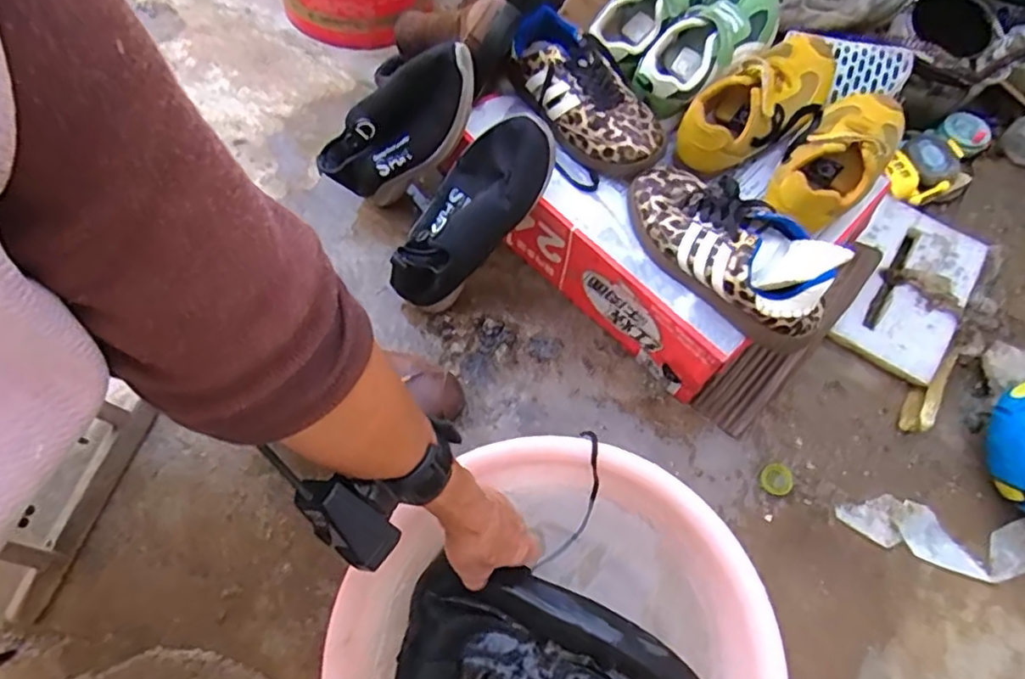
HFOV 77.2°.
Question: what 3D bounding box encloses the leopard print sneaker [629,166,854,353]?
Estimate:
[{"bbox_3d":[0.207,-0.096,0.615,0.105,0.071,0.229,-40,71,-15],"label":"leopard print sneaker"}]

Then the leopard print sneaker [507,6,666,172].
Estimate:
[{"bbox_3d":[0.071,-0.265,0.693,0.106,0.070,0.220,-38,71,-15],"label":"leopard print sneaker"}]

